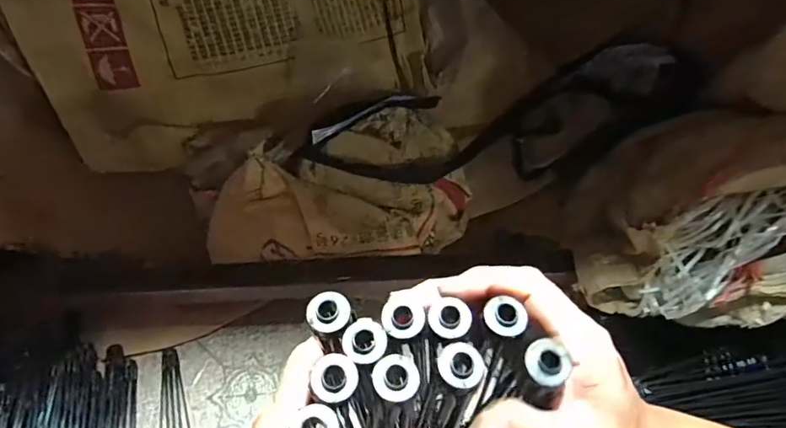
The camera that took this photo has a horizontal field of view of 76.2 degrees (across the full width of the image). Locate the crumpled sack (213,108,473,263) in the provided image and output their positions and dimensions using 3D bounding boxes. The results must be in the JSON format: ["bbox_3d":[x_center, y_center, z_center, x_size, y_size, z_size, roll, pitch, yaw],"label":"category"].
[{"bbox_3d":[-0.056,-0.018,0.683,0.378,0.115,0.186,-24,63,-18],"label":"crumpled sack"}]

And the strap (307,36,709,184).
[{"bbox_3d":[0.129,-0.132,0.722,0.503,0.150,0.162,-14,60,-13],"label":"strap"}]

